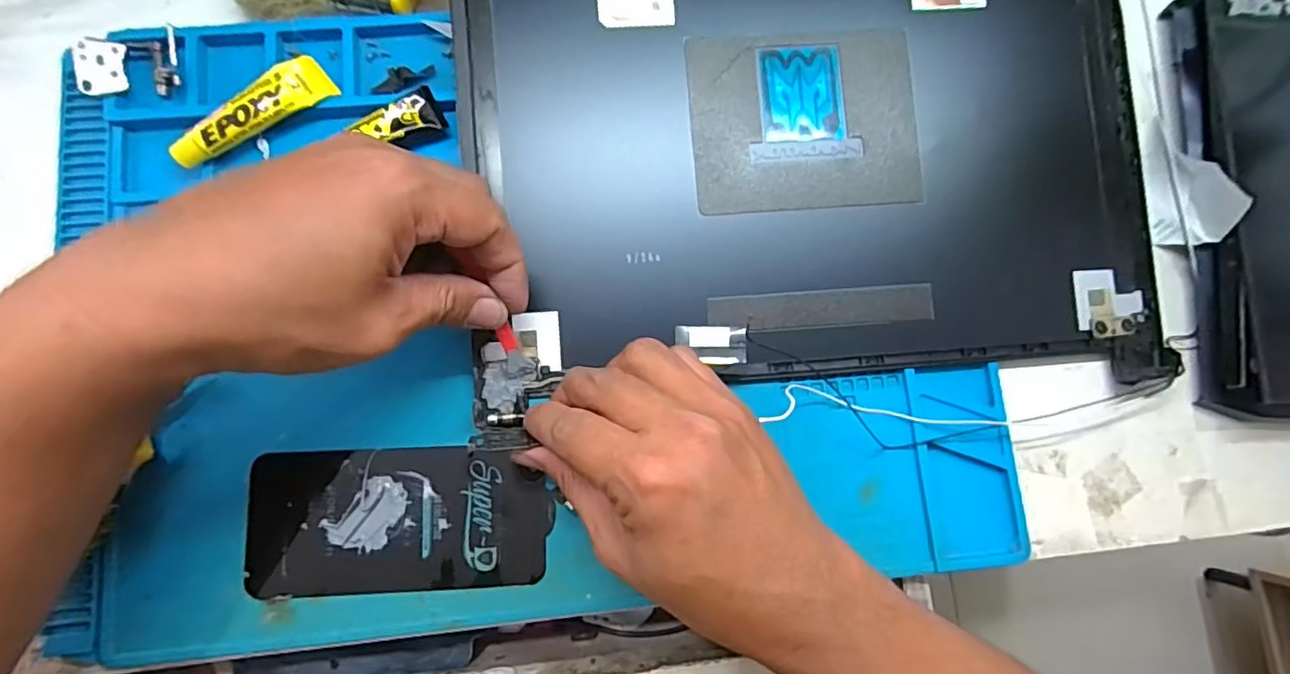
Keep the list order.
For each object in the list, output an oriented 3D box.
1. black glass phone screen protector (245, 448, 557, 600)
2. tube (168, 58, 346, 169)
[{"bbox_3d":[-0.120,0.090,0.290,0.143,0.004,0.067,-2,82,-3],"label":"black glass phone screen protector"},{"bbox_3d":[-0.198,-0.112,0.298,0.082,0.008,0.023,-43,114,-11],"label":"tube"}]

